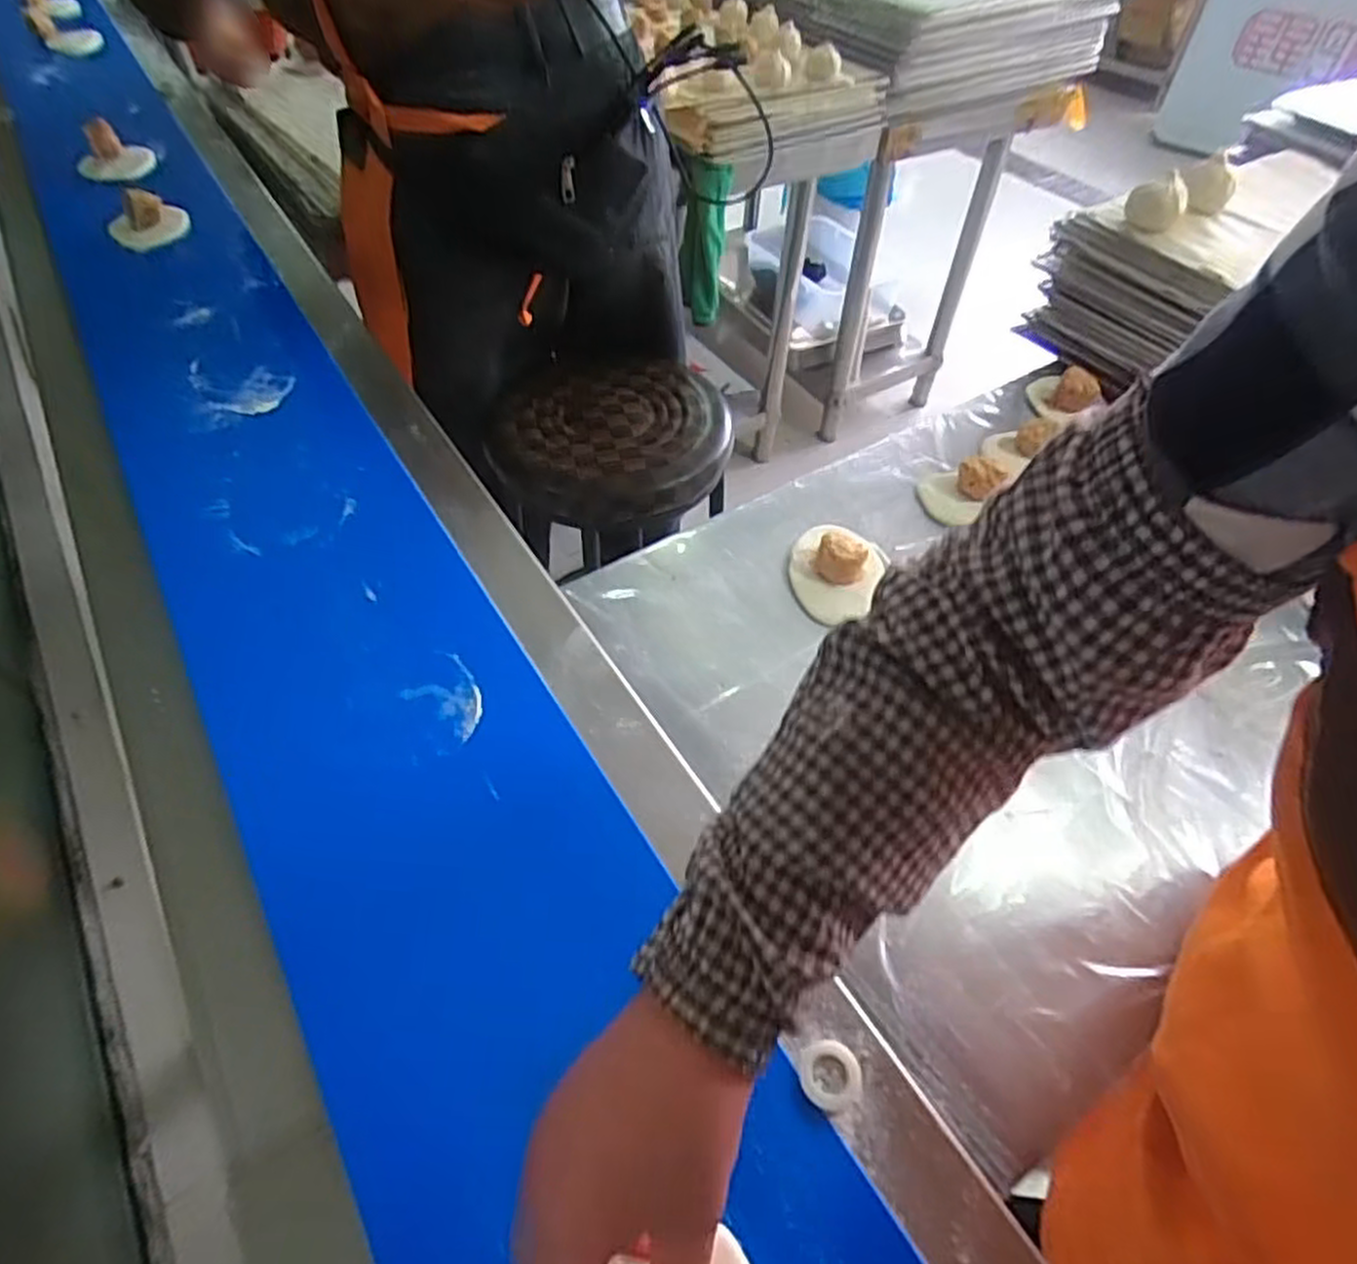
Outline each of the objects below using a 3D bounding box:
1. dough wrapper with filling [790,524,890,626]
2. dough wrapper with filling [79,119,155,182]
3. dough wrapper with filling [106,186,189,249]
[{"bbox_3d":[0.131,-0.059,0.649,0.076,0.032,0.102,22,52,15],"label":"dough wrapper with filling"},{"bbox_3d":[-0.744,-0.634,1.028,0.089,0.050,0.070,-25,55,-23],"label":"dough wrapper with filling"},{"bbox_3d":[-0.625,-0.489,0.918,0.083,0.050,0.076,-25,55,-23],"label":"dough wrapper with filling"}]

